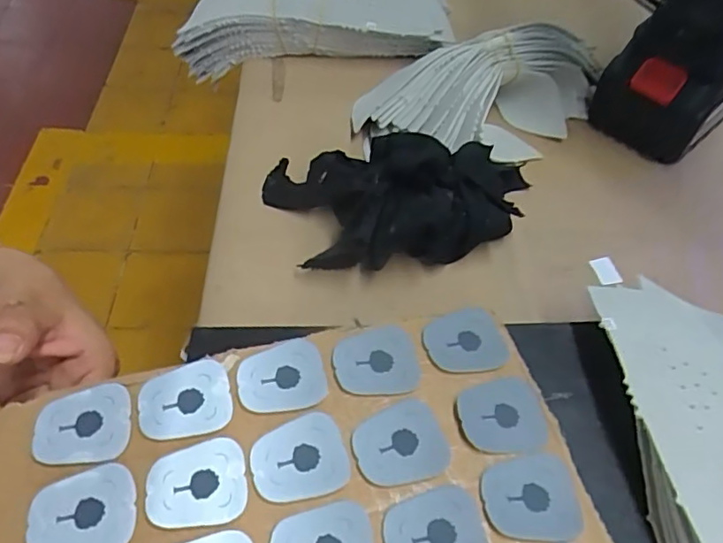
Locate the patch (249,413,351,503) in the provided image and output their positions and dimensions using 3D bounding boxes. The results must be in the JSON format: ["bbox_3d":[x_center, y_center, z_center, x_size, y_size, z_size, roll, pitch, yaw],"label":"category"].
[{"bbox_3d":[-0.026,0.077,0.235,0.038,0.004,0.032,-15,56,-14],"label":"patch"}]

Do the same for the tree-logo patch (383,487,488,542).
[{"bbox_3d":[0.029,0.102,0.221,0.038,0.004,0.032,-4,54,-6],"label":"tree-logo patch"}]

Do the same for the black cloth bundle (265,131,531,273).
[{"bbox_3d":[0.023,-0.048,0.336,0.167,0.057,0.095,3,53,-1],"label":"black cloth bundle"}]

